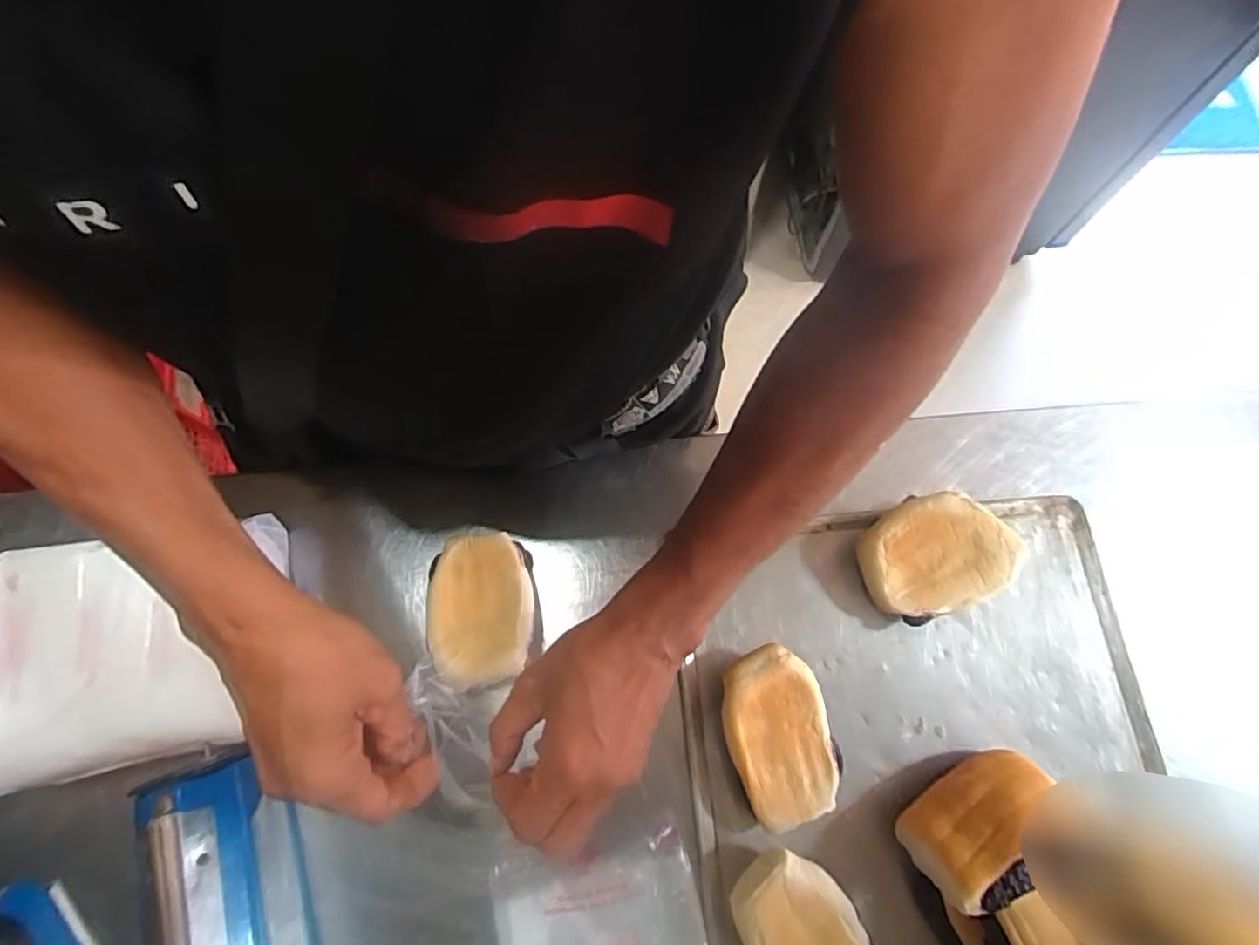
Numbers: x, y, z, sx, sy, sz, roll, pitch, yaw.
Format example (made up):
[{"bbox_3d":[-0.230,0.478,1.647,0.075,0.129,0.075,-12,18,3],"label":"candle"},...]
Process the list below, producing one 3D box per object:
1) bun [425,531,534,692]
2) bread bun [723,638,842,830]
[{"bbox_3d":[-0.107,0.099,0.456,0.071,0.043,0.104,-6,72,-2],"label":"bun"},{"bbox_3d":[0.101,0.180,0.433,0.068,0.045,0.109,-16,72,-6],"label":"bread bun"}]

